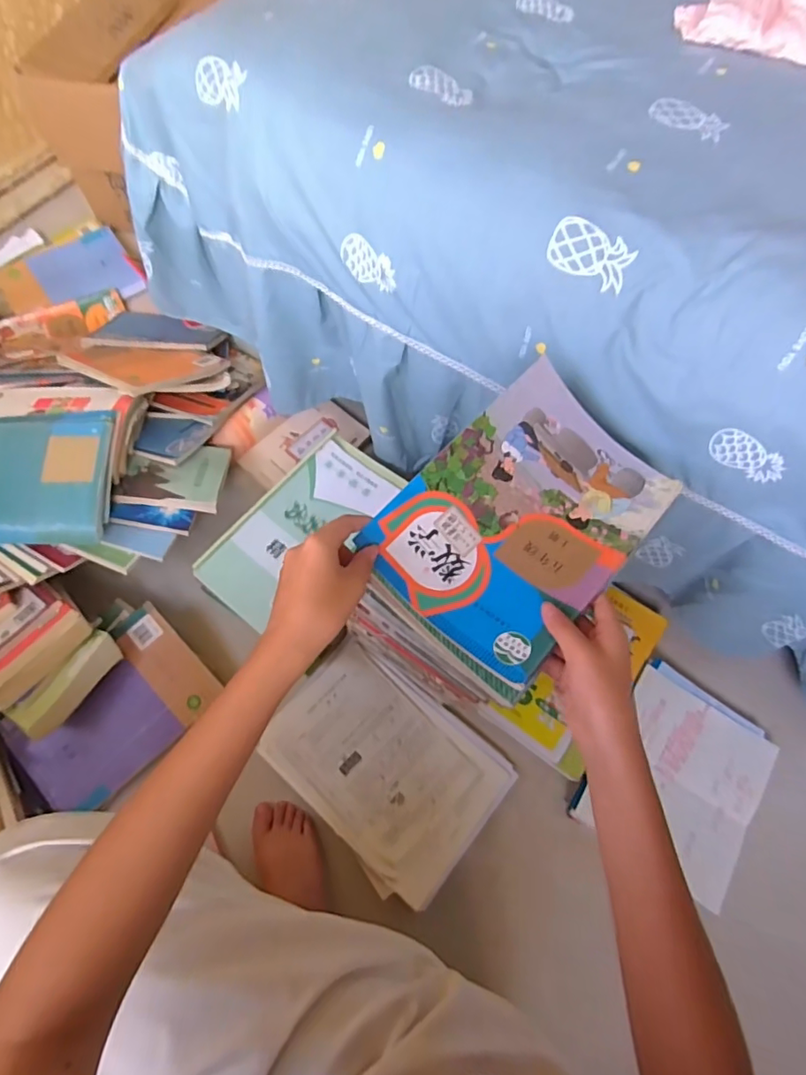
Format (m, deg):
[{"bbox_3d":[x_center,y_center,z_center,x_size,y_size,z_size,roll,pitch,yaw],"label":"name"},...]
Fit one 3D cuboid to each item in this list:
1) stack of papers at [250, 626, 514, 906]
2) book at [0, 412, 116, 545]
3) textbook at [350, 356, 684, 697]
[{"bbox_3d":[-0.026,0.309,0.763,0.306,0.029,0.224,39,72,15],"label":"stack of papers"},{"bbox_3d":[-0.556,-0.089,0.781,0.267,0.034,0.200,-2,75,1],"label":"book"},{"bbox_3d":[0.105,-0.018,0.483,0.180,0.034,0.267,42,72,5],"label":"textbook"}]

